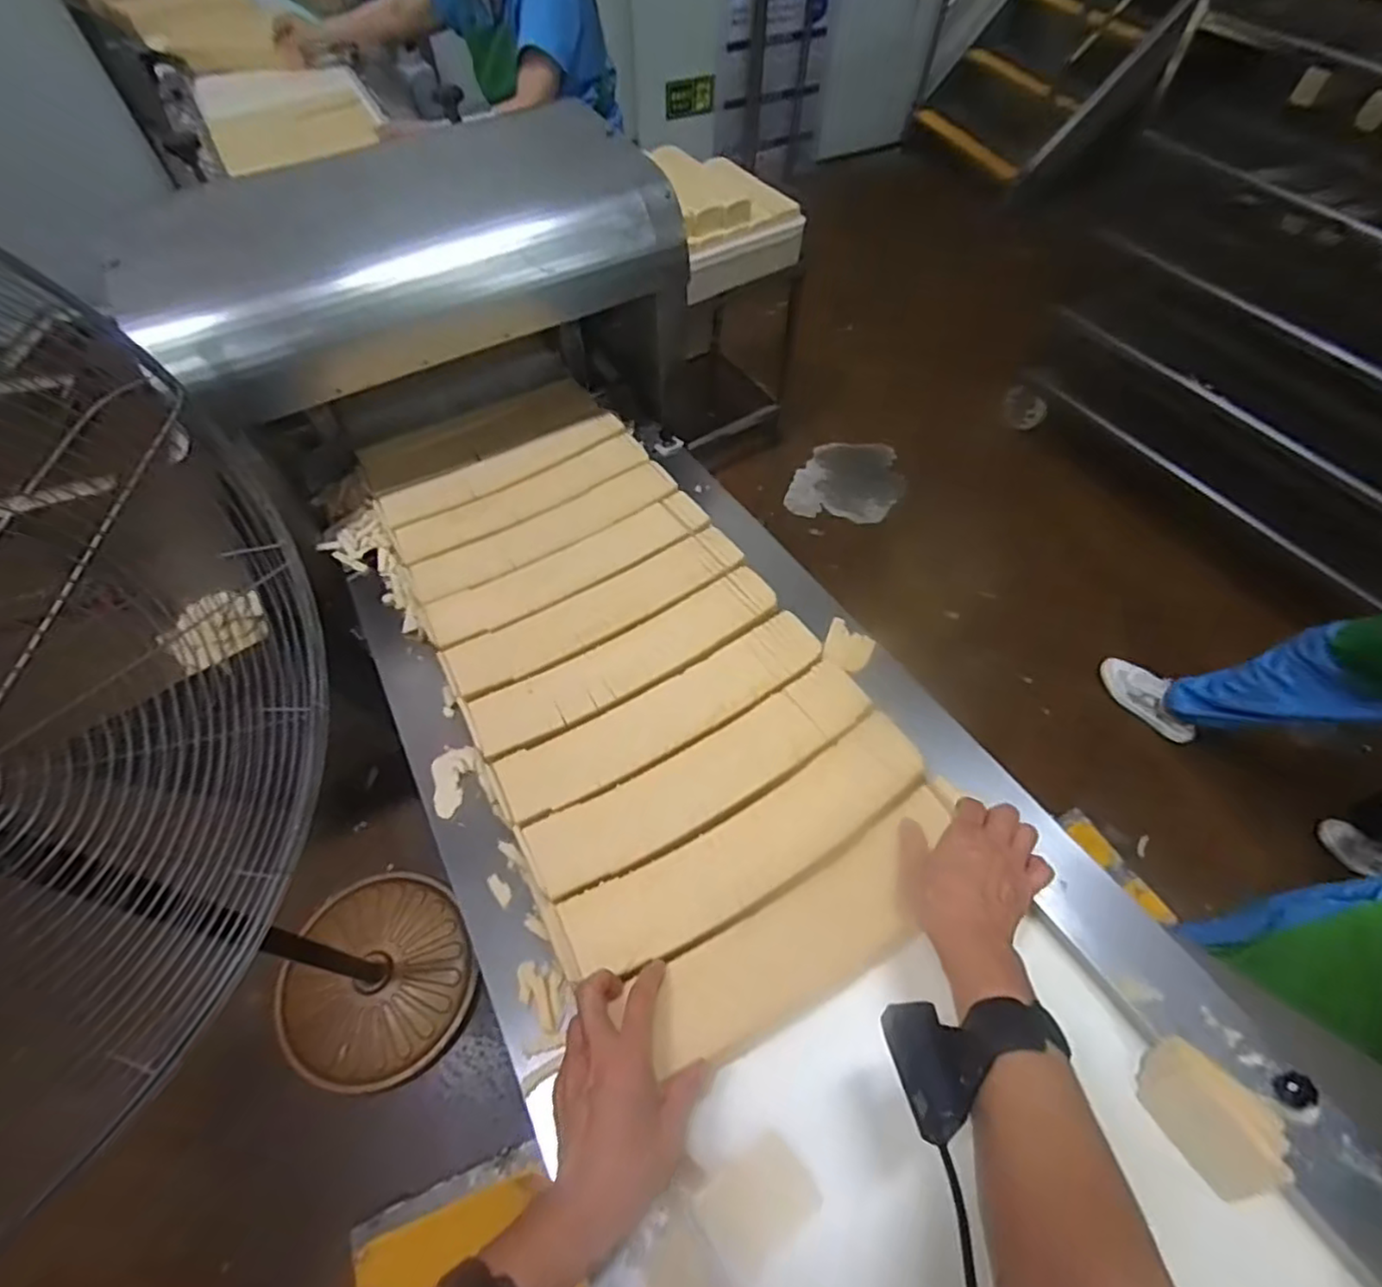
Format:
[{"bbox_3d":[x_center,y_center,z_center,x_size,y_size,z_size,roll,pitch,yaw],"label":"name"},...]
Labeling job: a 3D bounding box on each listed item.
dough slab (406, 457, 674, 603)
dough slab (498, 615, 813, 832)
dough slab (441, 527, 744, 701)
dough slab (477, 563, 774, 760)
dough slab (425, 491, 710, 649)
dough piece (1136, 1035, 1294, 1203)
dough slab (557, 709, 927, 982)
[{"bbox_3d":[-0.187,-0.150,0.878,0.356,0.018,0.086,-26,62,-15],"label":"dough slab"},{"bbox_3d":[-0.022,0.072,0.690,0.361,0.019,0.088,-27,62,-15],"label":"dough slab"},{"bbox_3d":[-0.106,-0.039,0.787,0.362,0.016,0.083,-26,62,-15],"label":"dough slab"},{"bbox_3d":[-0.064,0.015,0.741,0.361,0.016,0.083,-27,62,-15],"label":"dough slab"},{"bbox_3d":[-0.147,-0.094,0.834,0.361,0.028,0.089,-26,62,-15],"label":"dough slab"},{"bbox_3d":[0.385,0.346,0.487,0.032,0.073,0.092,17,29,-32],"label":"dough piece"},{"bbox_3d":[0.061,0.180,0.604,0.359,0.019,0.082,-28,63,-16],"label":"dough slab"}]

